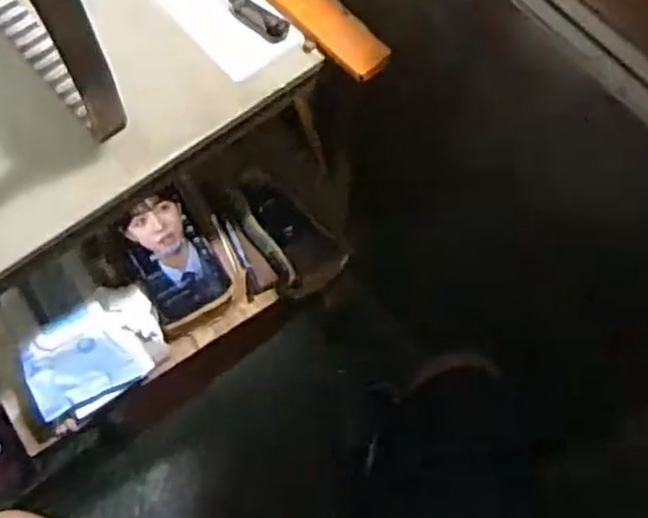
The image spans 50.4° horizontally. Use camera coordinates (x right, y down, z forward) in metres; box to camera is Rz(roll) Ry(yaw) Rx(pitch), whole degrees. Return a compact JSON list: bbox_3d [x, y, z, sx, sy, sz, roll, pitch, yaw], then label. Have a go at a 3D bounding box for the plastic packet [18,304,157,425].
[{"bbox_3d":[-0.215,0.093,0.614,0.101,0.057,0.063,-29,71,-13],"label":"plastic packet"}]

